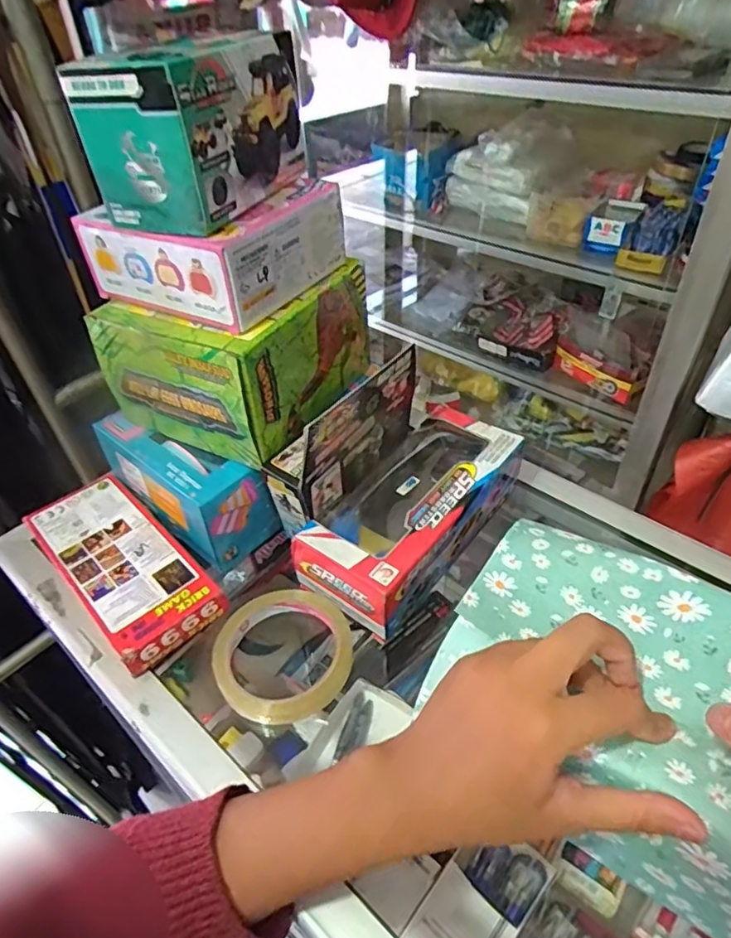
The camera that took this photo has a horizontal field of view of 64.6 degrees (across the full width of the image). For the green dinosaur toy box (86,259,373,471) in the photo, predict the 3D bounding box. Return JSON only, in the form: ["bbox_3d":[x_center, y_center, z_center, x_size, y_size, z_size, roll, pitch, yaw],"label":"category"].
[{"bbox_3d":[-0.101,-0.102,0.469,0.141,0.098,0.162,20,49,24],"label":"green dinosaur toy box"}]

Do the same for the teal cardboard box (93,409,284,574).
[{"bbox_3d":[-0.153,0.007,0.487,0.159,0.083,0.068,32,54,32],"label":"teal cardboard box"}]

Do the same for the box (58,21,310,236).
[{"bbox_3d":[-0.110,-0.225,0.376,0.083,0.092,0.138,16,47,20],"label":"box"}]

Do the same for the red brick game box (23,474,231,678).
[{"bbox_3d":[-0.191,0.071,0.466,0.090,0.024,0.188,-35,51,-28],"label":"red brick game box"}]

